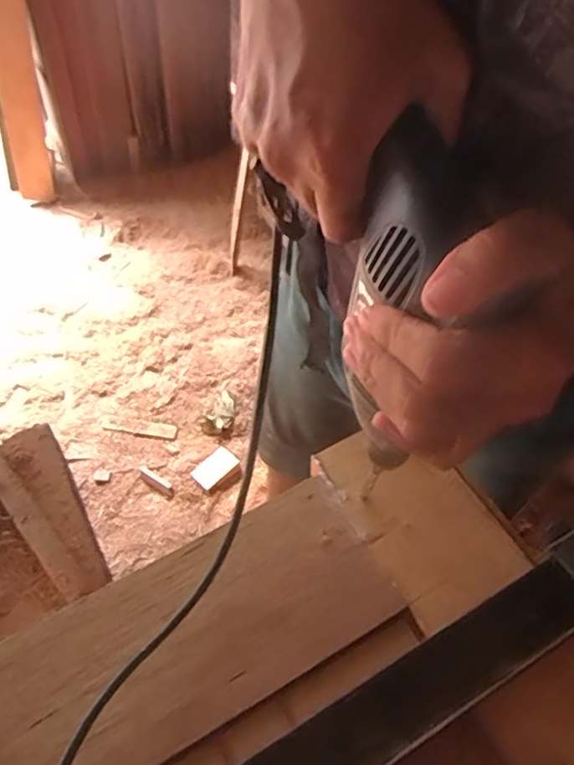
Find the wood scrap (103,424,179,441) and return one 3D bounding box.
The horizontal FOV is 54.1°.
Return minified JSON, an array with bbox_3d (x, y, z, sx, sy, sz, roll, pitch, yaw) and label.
[{"bbox_3d":[-0.369,0.118,1.424,0.188,0.004,0.044,8,58,5],"label":"wood scrap"}]

